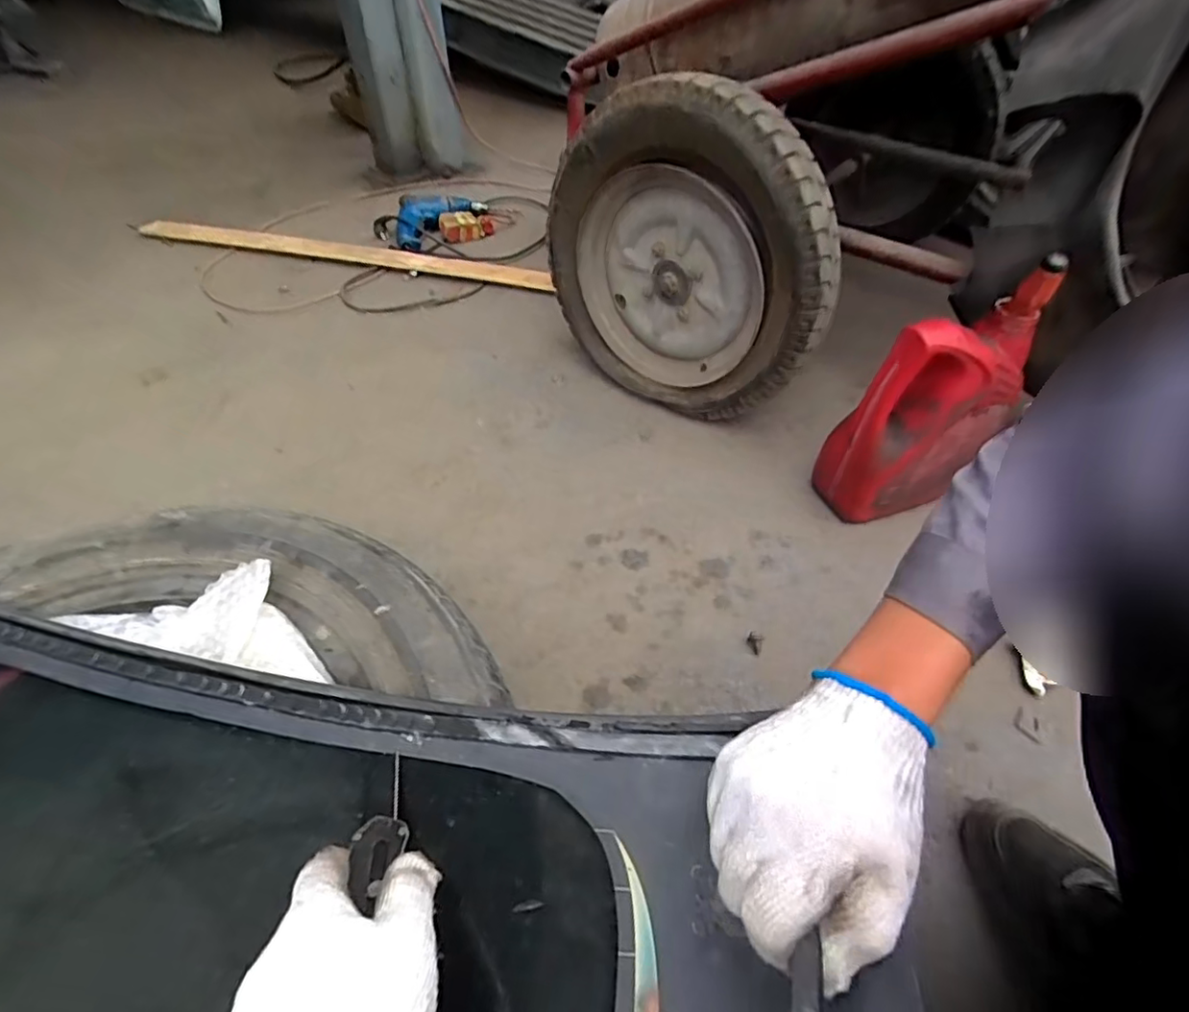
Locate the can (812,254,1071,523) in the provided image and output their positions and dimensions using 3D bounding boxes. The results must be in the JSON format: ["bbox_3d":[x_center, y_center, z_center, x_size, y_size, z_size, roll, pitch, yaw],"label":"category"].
[{"bbox_3d":[0.428,-0.119,0.748,0.191,0.320,0.090,-9,49,-10],"label":"can"}]

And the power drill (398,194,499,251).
[{"bbox_3d":[-0.364,-0.699,1.400,0.229,0.058,0.192,-11,49,-10],"label":"power drill"}]

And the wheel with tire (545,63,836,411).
[{"bbox_3d":[0.129,-0.349,0.867,0.447,0.433,0.099,34,55,26],"label":"wheel with tire"}]

